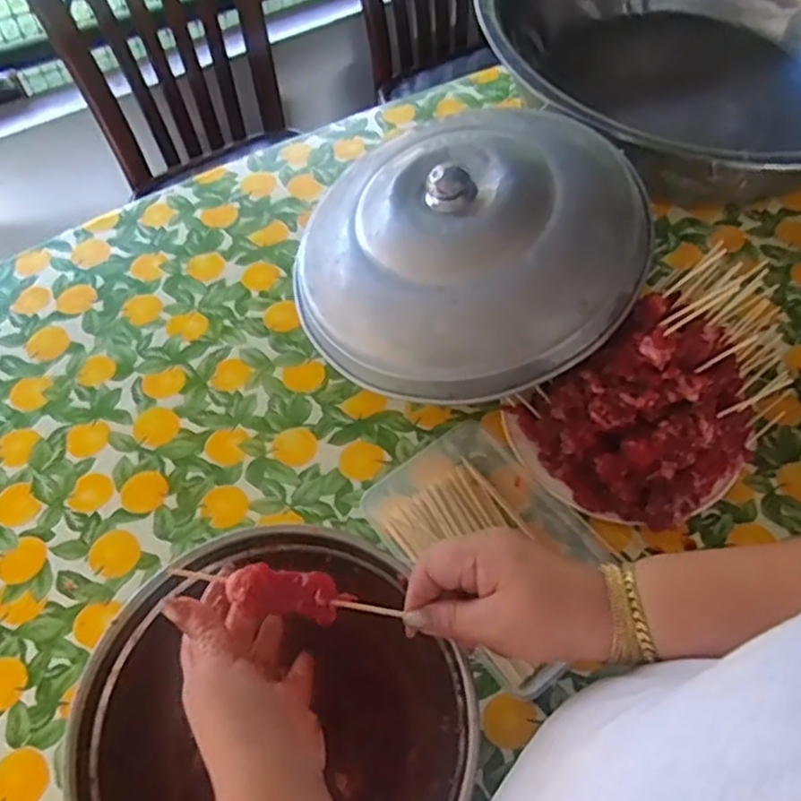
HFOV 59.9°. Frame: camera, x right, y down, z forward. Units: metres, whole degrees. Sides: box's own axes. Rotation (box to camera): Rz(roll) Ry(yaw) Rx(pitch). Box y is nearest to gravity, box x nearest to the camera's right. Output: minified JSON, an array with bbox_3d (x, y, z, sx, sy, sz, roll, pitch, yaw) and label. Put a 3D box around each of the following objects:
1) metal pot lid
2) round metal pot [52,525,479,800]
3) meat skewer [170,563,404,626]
[{"bbox_3d":[0.069,-0.157,0.692,0.346,0.117,0.299,-11,61,-5],"label":"metal pot lid"},{"bbox_3d":[-0.087,0.244,0.538,0.270,0.151,0.245,-9,61,-4],"label":"round metal pot"},{"bbox_3d":[-0.073,0.121,0.442,0.140,0.016,0.027,10,61,2],"label":"meat skewer"}]

